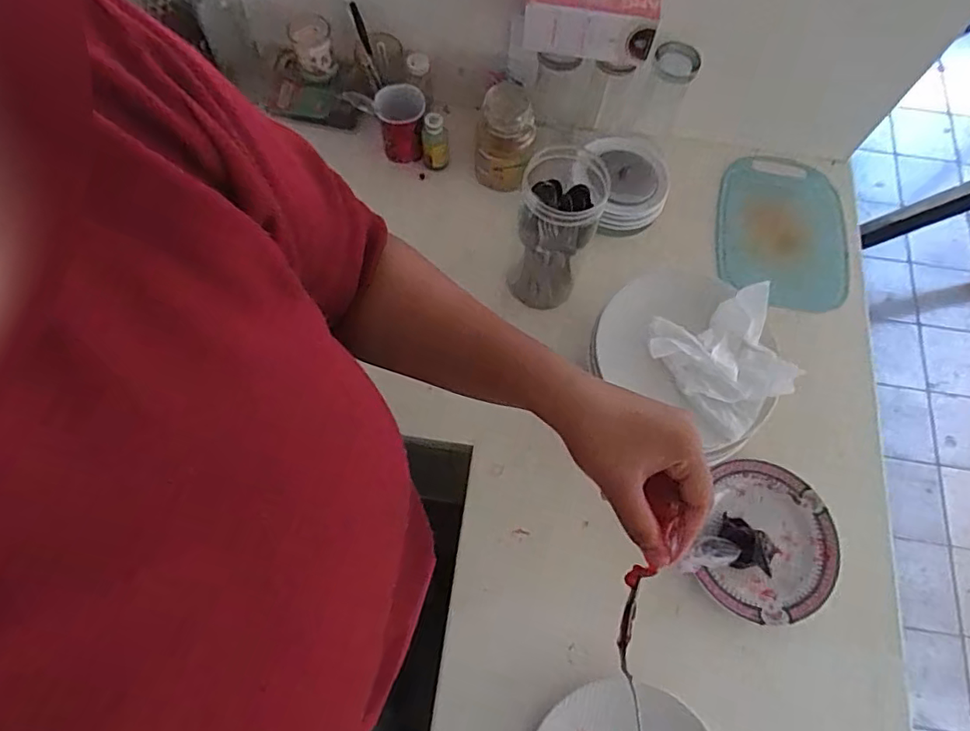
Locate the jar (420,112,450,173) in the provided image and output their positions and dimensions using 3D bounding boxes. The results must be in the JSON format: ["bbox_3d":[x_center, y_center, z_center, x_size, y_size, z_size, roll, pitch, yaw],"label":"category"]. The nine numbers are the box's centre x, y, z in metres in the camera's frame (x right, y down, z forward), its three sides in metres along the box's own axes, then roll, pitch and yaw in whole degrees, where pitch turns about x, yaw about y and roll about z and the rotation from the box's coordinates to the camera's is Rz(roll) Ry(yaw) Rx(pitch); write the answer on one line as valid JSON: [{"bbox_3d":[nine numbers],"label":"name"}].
[{"bbox_3d":[-0.068,-0.300,0.778,0.037,0.085,0.033,-7,70,-5],"label":"jar"}]

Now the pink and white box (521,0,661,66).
[{"bbox_3d":[0.121,-0.396,0.658,0.146,0.066,0.047,11,69,2],"label":"pink and white box"}]

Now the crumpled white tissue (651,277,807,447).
[{"bbox_3d":[0.260,-0.001,0.614,0.145,0.031,0.138,-19,70,-8],"label":"crumpled white tissue"}]

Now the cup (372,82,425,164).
[{"bbox_3d":[-0.113,-0.332,0.787,0.063,0.080,0.065,-9,70,-5],"label":"cup"}]

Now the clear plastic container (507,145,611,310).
[{"bbox_3d":[0.081,-0.151,0.666,0.084,0.196,0.086,18,70,5],"label":"clear plastic container"}]

